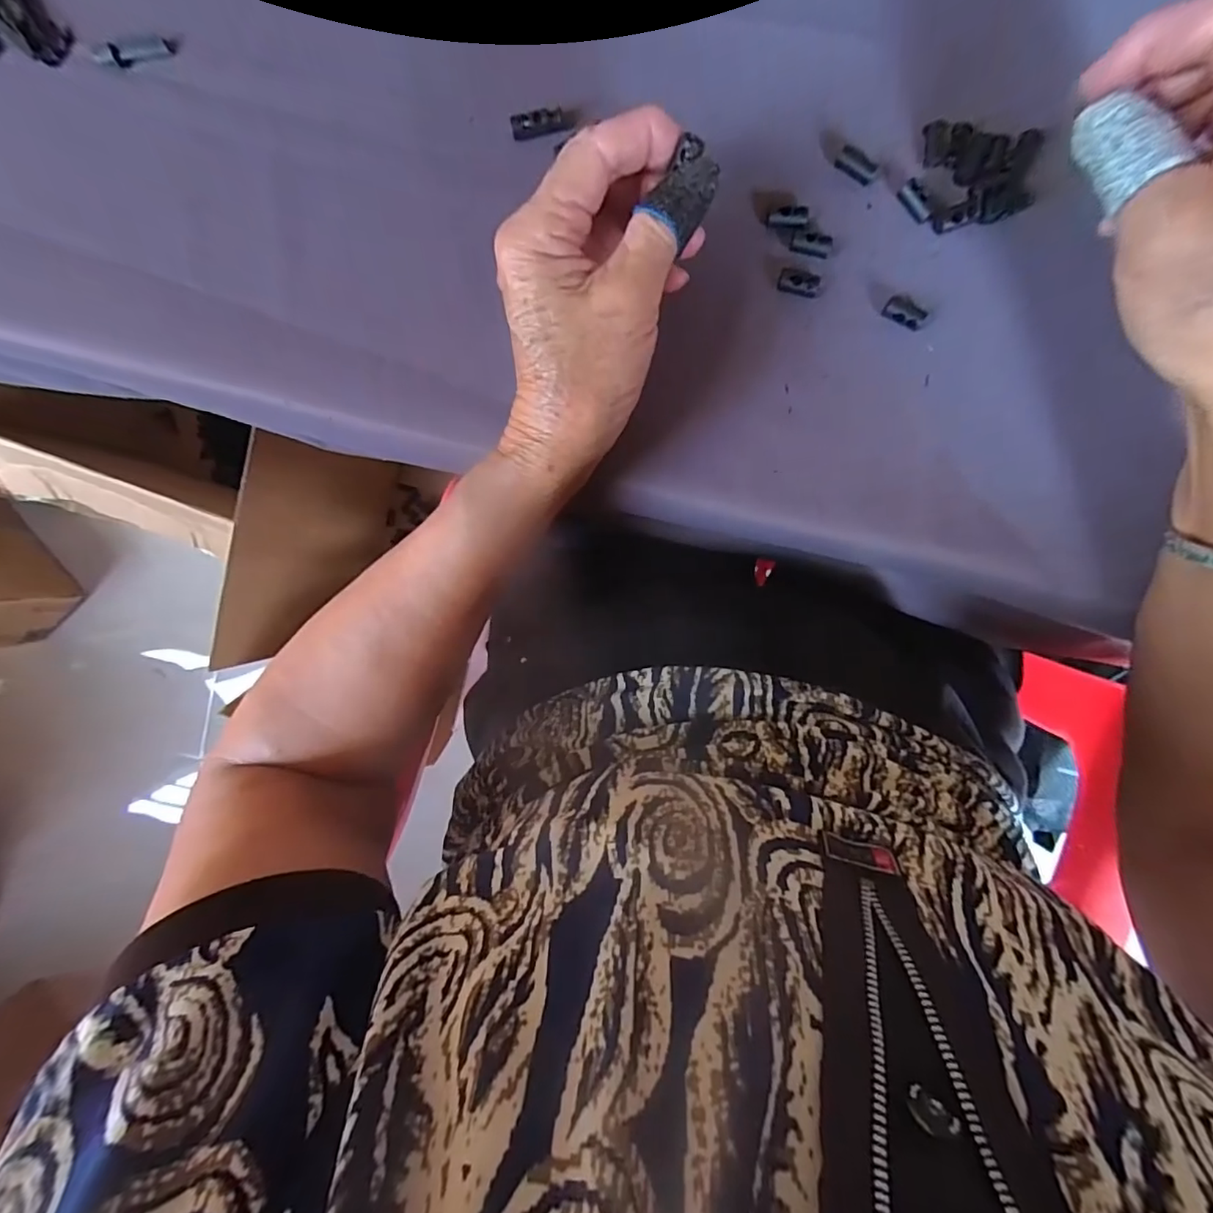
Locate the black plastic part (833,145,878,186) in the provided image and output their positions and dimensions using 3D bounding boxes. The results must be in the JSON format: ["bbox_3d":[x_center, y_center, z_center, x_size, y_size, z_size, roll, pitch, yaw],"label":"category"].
[{"bbox_3d":[0.115,-0.203,0.256,0.019,0.007,0.009,31,97,0],"label":"black plastic part"}]

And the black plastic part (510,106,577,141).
[{"bbox_3d":[-0.029,-0.227,0.261,0.030,0.007,0.008,-9,95,4],"label":"black plastic part"}]

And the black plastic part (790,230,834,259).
[{"bbox_3d":[0.095,-0.169,0.260,0.018,0.009,0.008,16,97,1],"label":"black plastic part"}]

